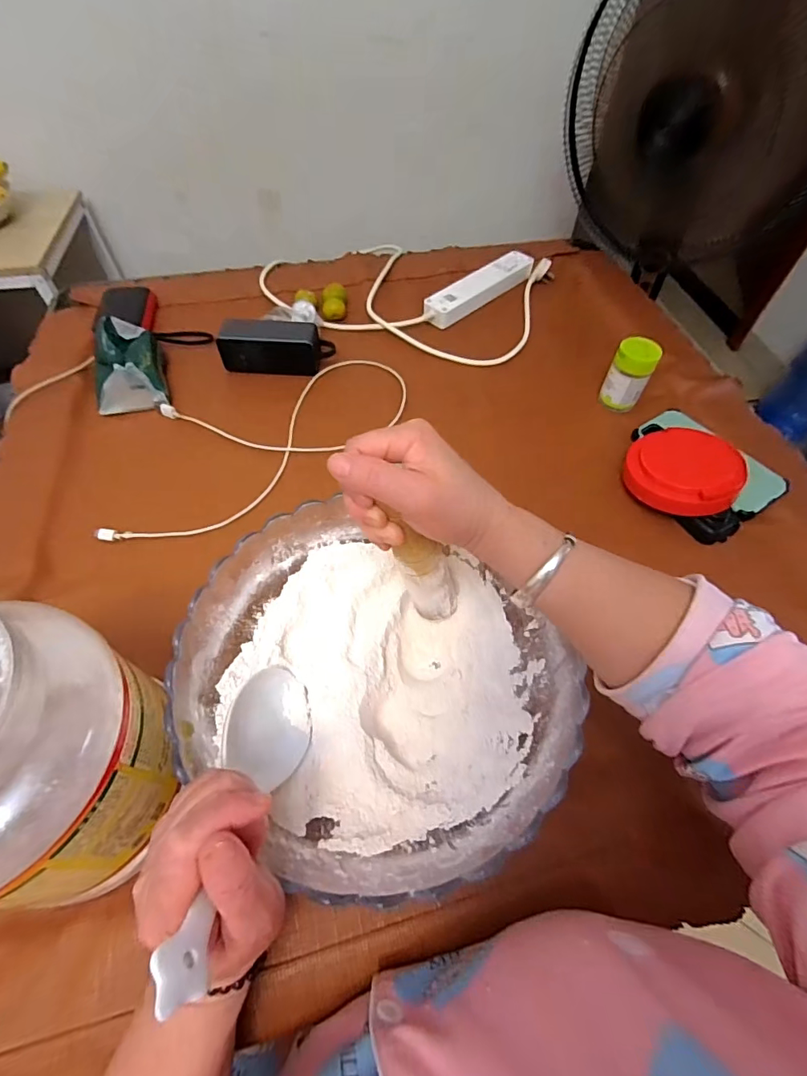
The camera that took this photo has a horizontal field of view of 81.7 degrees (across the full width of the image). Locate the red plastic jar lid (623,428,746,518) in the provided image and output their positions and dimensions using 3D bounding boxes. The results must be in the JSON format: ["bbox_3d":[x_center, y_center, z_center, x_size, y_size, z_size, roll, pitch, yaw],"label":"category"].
[{"bbox_3d":[0.312,-0.074,0.522,0.118,0.051,0.100,33,62,19],"label":"red plastic jar lid"}]

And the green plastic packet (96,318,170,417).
[{"bbox_3d":[-0.364,-0.229,0.610,0.083,0.069,0.136,-16,59,-11],"label":"green plastic packet"}]

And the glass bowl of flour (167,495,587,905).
[{"bbox_3d":[-0.026,0.107,0.359,0.281,0.087,0.233,33,62,19],"label":"glass bowl of flour"}]

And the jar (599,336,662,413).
[{"bbox_3d":[0.289,-0.209,0.598,0.043,0.081,0.045,-11,58,-8],"label":"jar"}]

